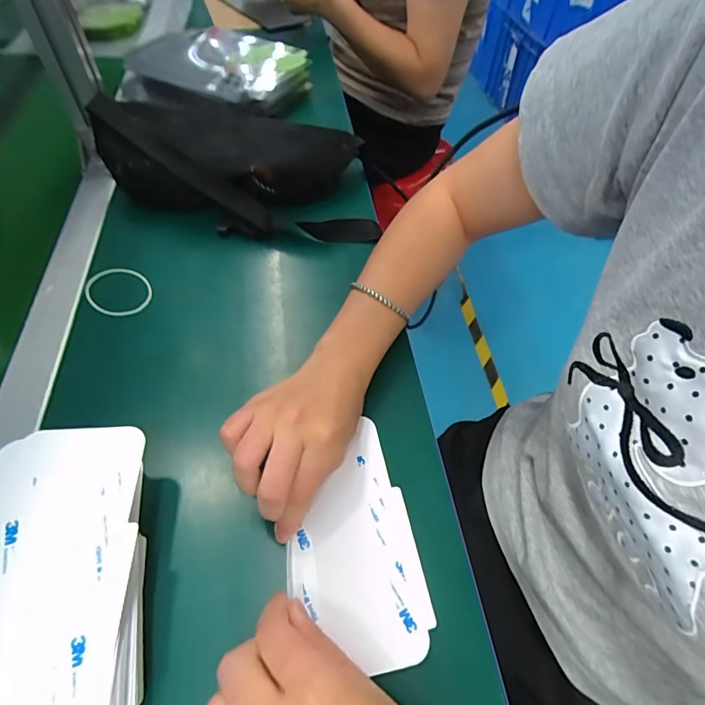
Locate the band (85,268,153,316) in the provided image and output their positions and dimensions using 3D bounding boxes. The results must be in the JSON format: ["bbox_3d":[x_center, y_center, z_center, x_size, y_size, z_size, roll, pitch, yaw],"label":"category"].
[{"bbox_3d":[-0.220,-0.059,0.401,0.052,0.008,0.065,-37,66,-26],"label":"band"}]

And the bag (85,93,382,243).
[{"bbox_3d":[-0.126,-0.202,0.471,0.277,0.092,0.149,1,53,-2],"label":"bag"}]

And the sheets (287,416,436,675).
[{"bbox_3d":[-0.001,0.122,0.288,0.083,0.004,0.150,-7,54,-8],"label":"sheets"}]

